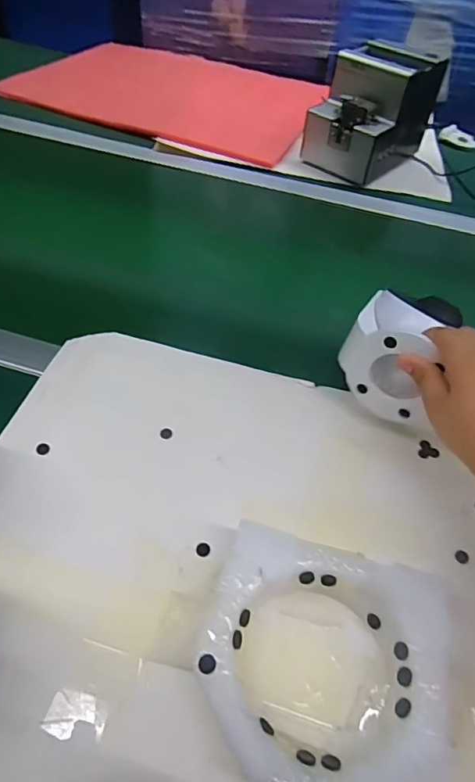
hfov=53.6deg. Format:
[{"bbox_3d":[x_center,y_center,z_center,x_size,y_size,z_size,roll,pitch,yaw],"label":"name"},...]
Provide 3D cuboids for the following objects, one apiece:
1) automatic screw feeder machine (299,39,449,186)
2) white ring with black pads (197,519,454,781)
[{"bbox_3d":[0.211,-0.439,0.743,0.126,0.147,0.179,37,56,21],"label":"automatic screw feeder machine"},{"bbox_3d":[0.051,0.167,0.291,0.144,0.040,0.133,16,50,8],"label":"white ring with black pads"}]

